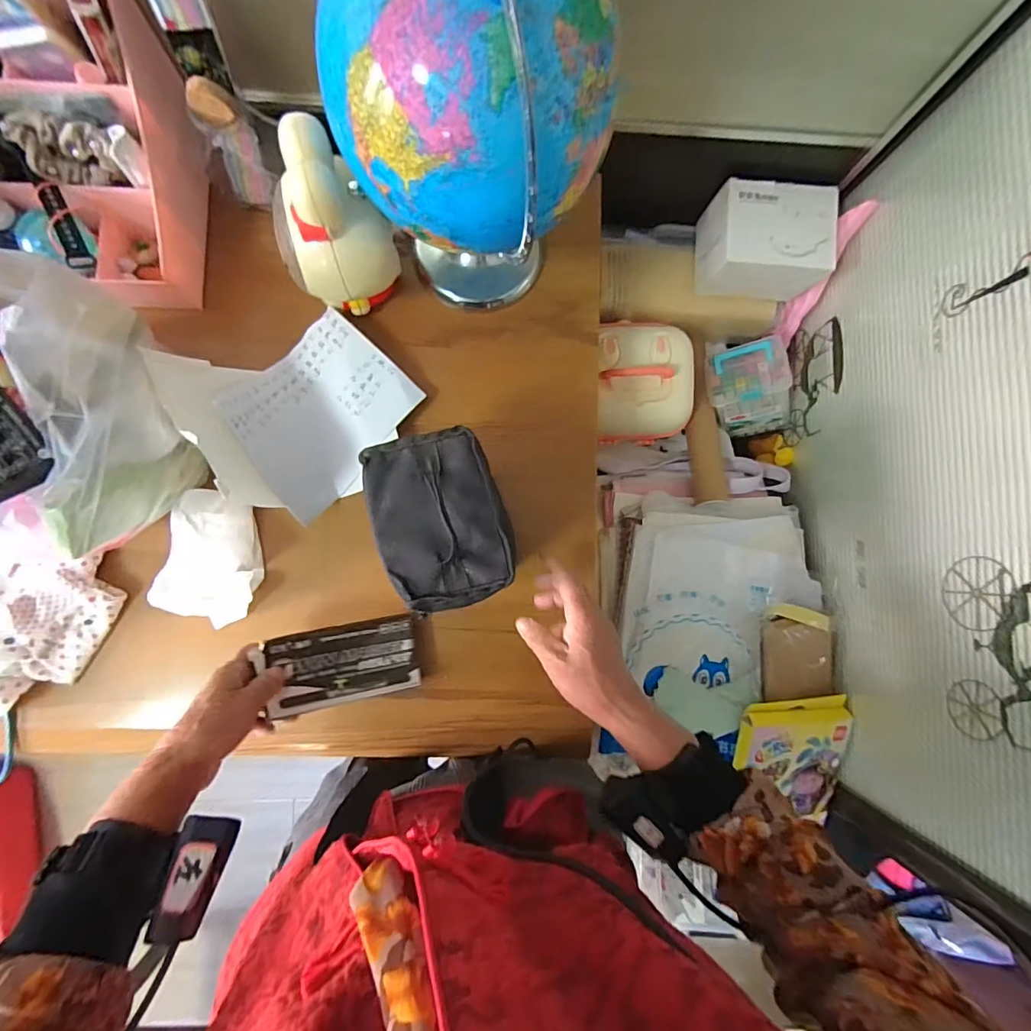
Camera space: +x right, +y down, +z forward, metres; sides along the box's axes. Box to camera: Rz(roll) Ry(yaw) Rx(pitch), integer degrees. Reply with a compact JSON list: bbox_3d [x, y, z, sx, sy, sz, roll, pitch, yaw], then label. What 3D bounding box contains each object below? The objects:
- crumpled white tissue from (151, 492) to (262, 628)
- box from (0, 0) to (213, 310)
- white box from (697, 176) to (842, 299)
[{"bbox_3d":[-0.323,0.049,0.513,0.090,0.055,0.135,-12,86,-3],"label":"crumpled white tissue"},{"bbox_3d":[-0.521,-0.347,0.459,0.353,0.181,0.221,1,86,-2],"label":"box"},{"bbox_3d":[0.341,-0.375,0.682,0.160,0.103,0.118,-1,86,-3],"label":"white box"}]

